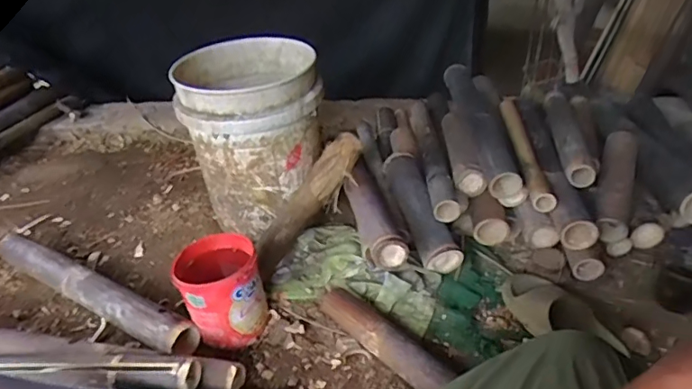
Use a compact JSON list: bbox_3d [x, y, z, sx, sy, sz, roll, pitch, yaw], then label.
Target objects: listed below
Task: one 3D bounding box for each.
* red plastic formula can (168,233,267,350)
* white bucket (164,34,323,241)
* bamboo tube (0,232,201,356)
[{"bbox_3d":[-0.219,0.175,0.925,0.134,0.160,0.133,-3,32,2],"label":"red plastic formula can"},{"bbox_3d":[-0.199,-0.127,1.156,0.284,0.352,0.286,-9,32,-9],"label":"white bucket"},{"bbox_3d":[-0.525,0.181,1.040,0.603,0.069,0.062,17,37,30],"label":"bamboo tube"}]

